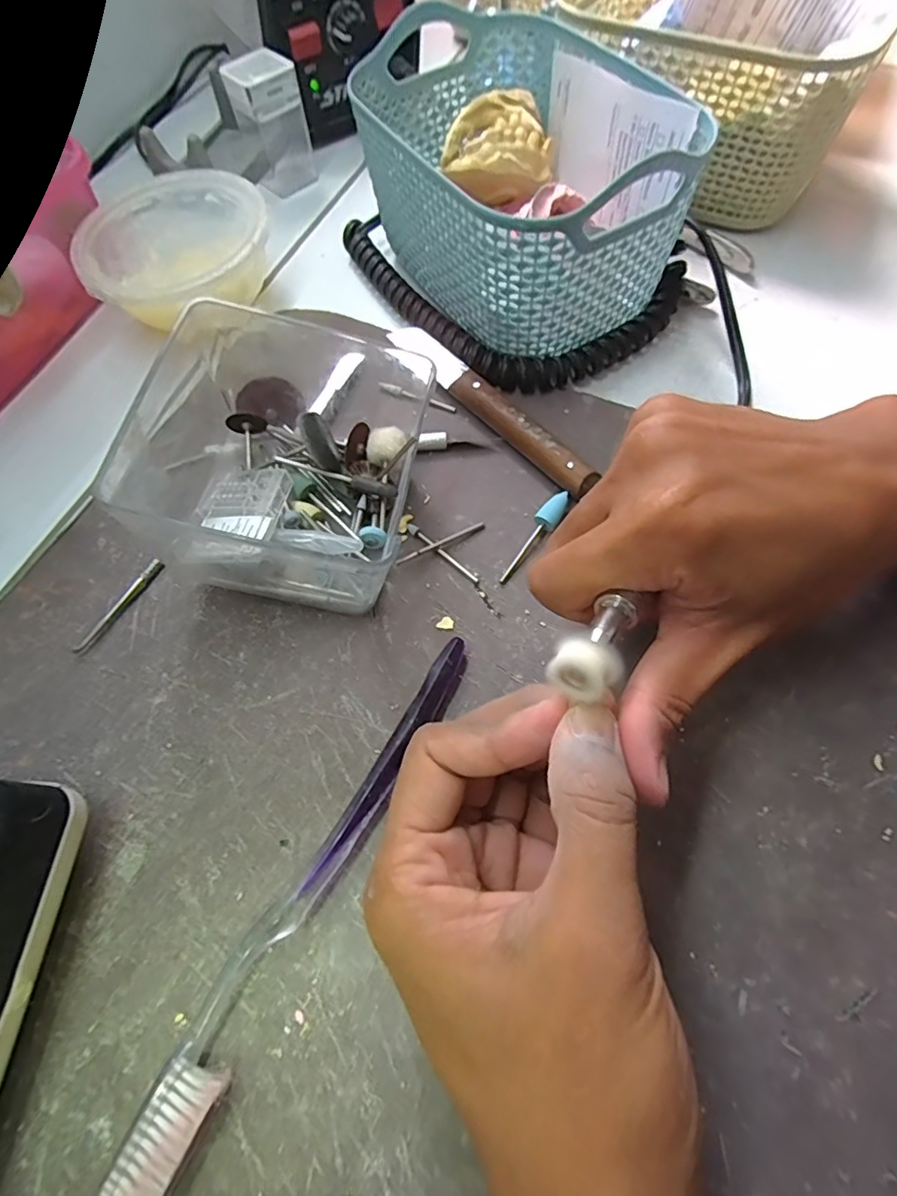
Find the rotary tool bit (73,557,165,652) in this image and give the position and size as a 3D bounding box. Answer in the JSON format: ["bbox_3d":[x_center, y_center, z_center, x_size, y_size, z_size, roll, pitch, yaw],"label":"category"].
[{"bbox_3d":[-0.142,0.002,0.239,0.007,0.004,0.049,27,69,14],"label":"rotary tool bit"}]

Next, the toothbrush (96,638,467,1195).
[{"bbox_3d":[-0.044,0.093,0.186,0.021,0.012,0.187,27,69,14],"label":"toothbrush"}]

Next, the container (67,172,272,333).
[{"bbox_3d":[-0.148,-0.186,0.307,0.098,0.037,0.101,-1,65,2],"label":"container"}]

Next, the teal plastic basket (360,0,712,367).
[{"bbox_3d":[0.035,-0.208,0.287,0.111,0.081,0.168,-29,67,-11],"label":"teal plastic basket"}]

